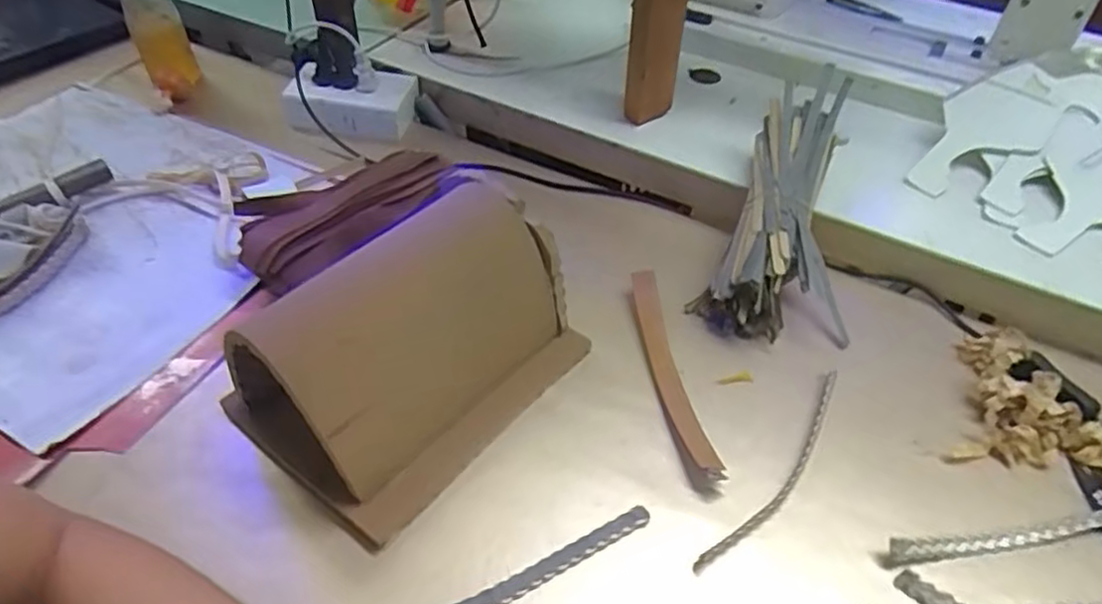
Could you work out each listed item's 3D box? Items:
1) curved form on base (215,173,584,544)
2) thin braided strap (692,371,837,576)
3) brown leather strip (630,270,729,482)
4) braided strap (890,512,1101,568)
[{"bbox_3d":[-0.088,0.024,0.457,0.134,0.110,0.210,33,55,26],"label":"curved form on base"},{"bbox_3d":[0.153,0.108,0.454,0.022,0.007,0.187,32,54,25],"label":"thin braided strap"},{"bbox_3d":[0.088,0.050,0.498,0.022,0.025,0.179,-6,47,-7],"label":"brown leather strip"},{"bbox_3d":[0.292,0.139,0.425,0.183,0.012,0.015,-7,48,-8],"label":"braided strap"}]

